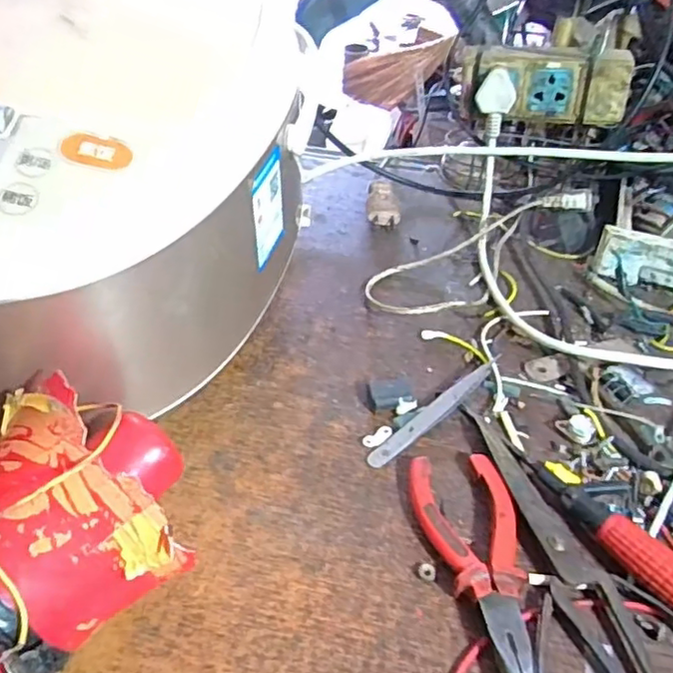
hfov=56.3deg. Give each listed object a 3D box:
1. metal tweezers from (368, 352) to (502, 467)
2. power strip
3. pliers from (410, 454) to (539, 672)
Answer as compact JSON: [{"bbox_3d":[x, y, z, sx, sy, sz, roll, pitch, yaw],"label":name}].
[{"bbox_3d":[0.067,0.048,0.413,0.120,0.010,0.013,-35,52,-24],"label":"metal tweezers"},{"bbox_3d":[0.171,-0.208,0.519,0.130,0.055,0.032,5,42,6],"label":"power strip"},{"bbox_3d":[0.075,0.124,0.324,0.054,0.018,0.145,-3,42,-4],"label":"pliers"}]

